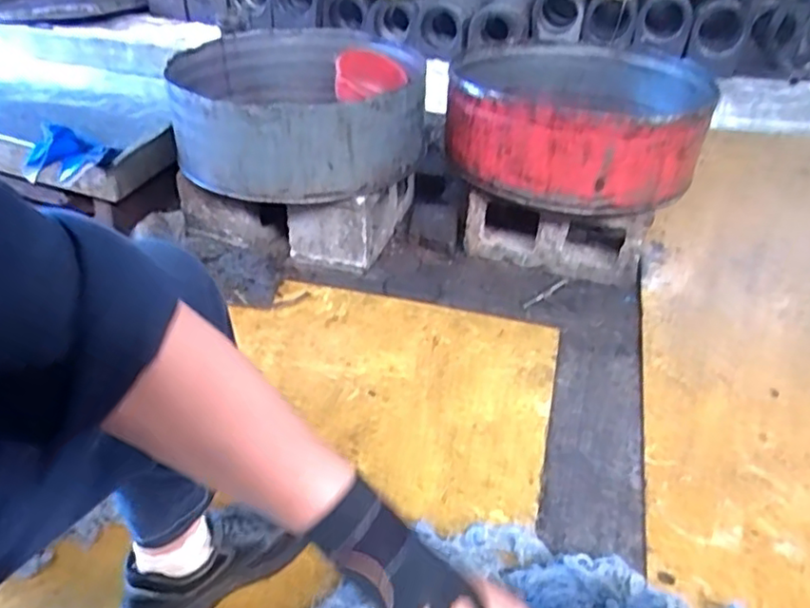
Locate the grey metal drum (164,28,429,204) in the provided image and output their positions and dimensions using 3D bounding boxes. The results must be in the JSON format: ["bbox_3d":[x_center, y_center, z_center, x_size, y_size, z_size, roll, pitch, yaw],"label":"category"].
[{"bbox_3d":[-0.239,-0.466,1.433,0.531,0.179,0.624,-1,36,-6],"label":"grey metal drum"}]

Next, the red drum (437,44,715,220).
[{"bbox_3d":[0.371,-0.419,1.408,0.554,0.194,0.541,13,37,13],"label":"red drum"}]

